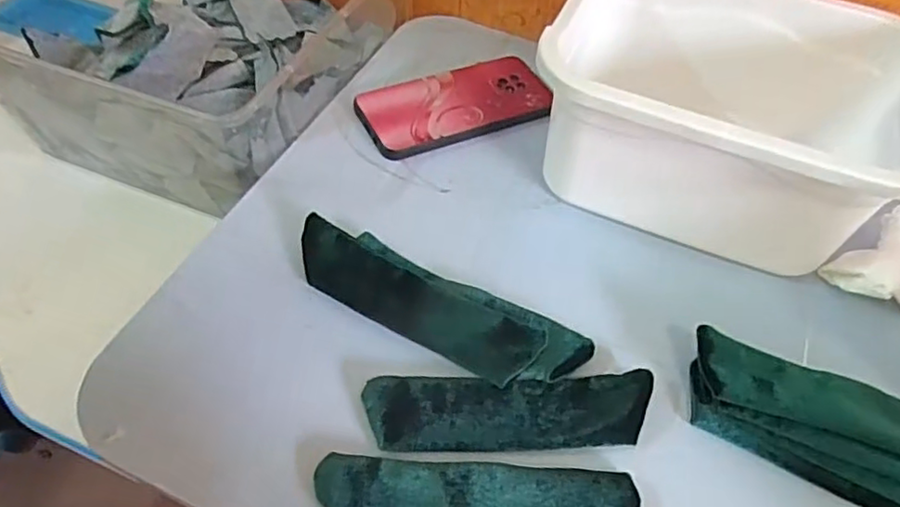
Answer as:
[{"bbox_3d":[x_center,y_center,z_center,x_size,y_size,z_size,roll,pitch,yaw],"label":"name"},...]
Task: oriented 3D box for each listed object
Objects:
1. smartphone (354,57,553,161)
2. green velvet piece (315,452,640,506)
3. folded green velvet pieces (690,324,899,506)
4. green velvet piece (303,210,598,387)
[{"bbox_3d":[0.006,-0.129,0.544,0.163,0.012,0.076,-21,55,-16],"label":"smartphone"},{"bbox_3d":[0.015,0.133,0.339,0.169,0.009,0.041,2,52,1],"label":"green velvet piece"},{"bbox_3d":[0.235,0.106,0.369,0.185,0.026,0.065,19,54,14],"label":"folded green velvet pieces"},{"bbox_3d":[-0.012,0.032,0.413,0.198,0.028,0.054,23,55,17],"label":"green velvet piece"}]

